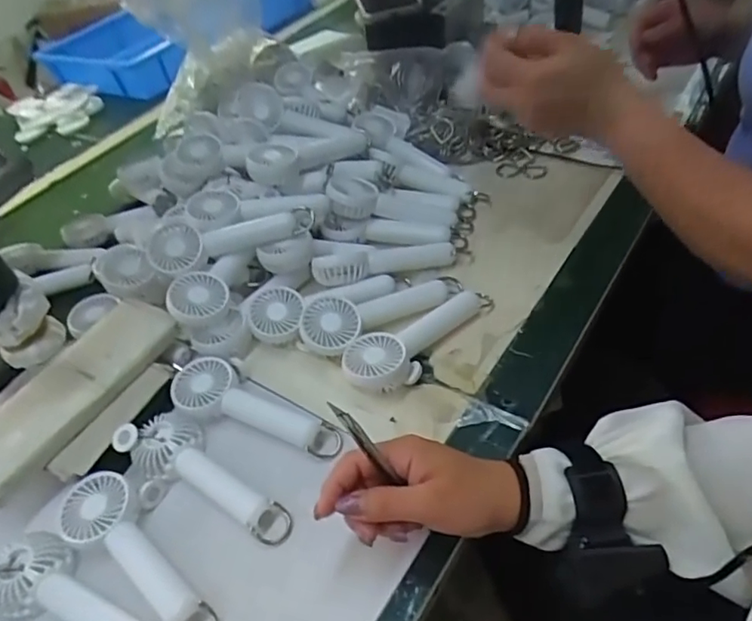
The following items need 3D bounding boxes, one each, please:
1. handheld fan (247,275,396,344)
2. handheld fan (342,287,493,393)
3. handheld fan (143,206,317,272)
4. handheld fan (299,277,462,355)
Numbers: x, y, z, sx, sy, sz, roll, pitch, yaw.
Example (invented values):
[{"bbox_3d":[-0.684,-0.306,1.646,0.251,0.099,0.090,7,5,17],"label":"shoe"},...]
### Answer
[{"bbox_3d":[-0.052,-0.006,0.554,0.145,0.029,0.059,-13,45,2],"label":"handheld fan"},{"bbox_3d":[0.041,0.021,0.519,0.162,0.029,0.057,-34,48,-18],"label":"handheld fan"},{"bbox_3d":[-0.148,-0.079,0.577,0.162,0.030,0.051,-22,45,-7],"label":"handheld fan"},{"bbox_3d":[0.008,0.001,0.541,0.162,0.031,0.050,-20,45,-5],"label":"handheld fan"}]

